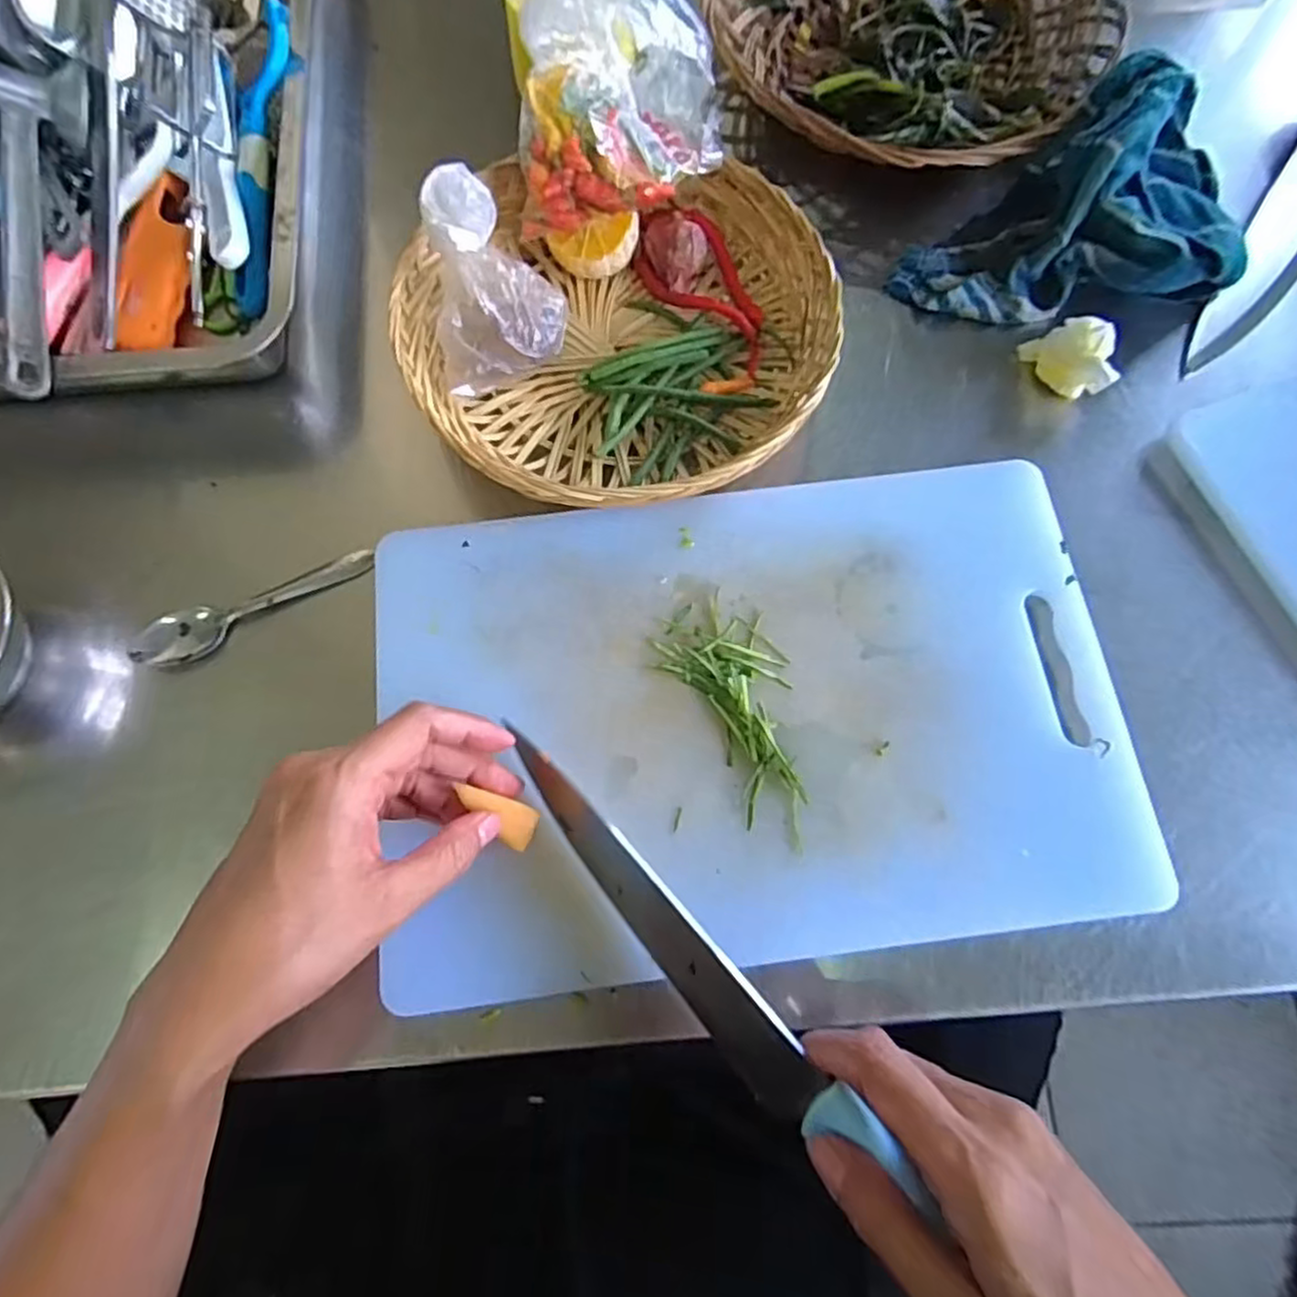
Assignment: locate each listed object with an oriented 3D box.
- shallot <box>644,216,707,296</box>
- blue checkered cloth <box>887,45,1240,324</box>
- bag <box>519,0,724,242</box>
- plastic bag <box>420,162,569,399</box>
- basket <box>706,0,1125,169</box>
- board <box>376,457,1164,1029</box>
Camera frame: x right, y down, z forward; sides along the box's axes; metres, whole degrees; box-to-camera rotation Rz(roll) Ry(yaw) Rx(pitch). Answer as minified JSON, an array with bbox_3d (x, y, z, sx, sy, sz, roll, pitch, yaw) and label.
[{"bbox_3d":[0.015,-0.226,0.406,0.034,0.027,0.041,0,75,1],"label":"shallot"},{"bbox_3d":[0.245,-0.230,0.390,0.170,0.067,0.125,-34,77,-8],"label":"blue checkered cloth"},{"bbox_3d":[-0.016,-0.289,0.375,0.102,0.073,0.104,0,75,1],"label":"bag"},{"bbox_3d":[-0.077,-0.178,0.367,0.059,0.080,0.078,1,75,1],"label":"plastic bag"},{"bbox_3d":[0.157,-0.391,0.448,0.226,0.044,0.248,0,75,1],"label":"basket"},{"bbox_3d":[0.049,0.030,0.346,0.342,0.019,0.224,-7,75,-1],"label":"board"}]

